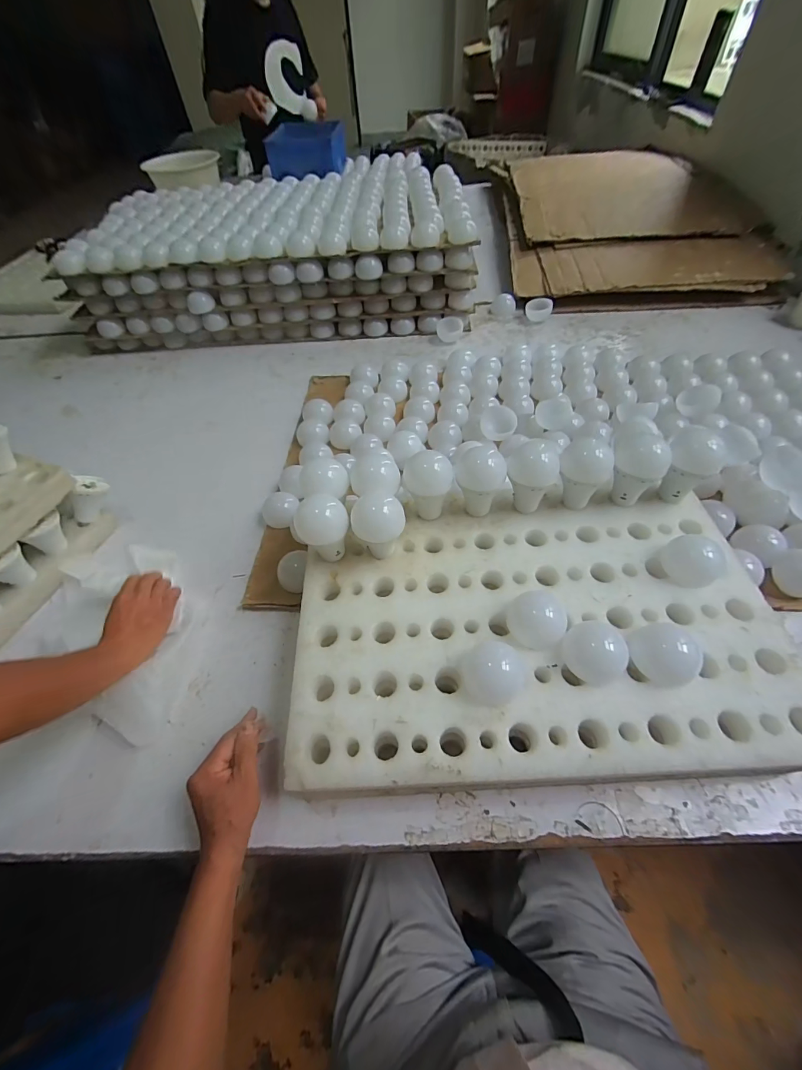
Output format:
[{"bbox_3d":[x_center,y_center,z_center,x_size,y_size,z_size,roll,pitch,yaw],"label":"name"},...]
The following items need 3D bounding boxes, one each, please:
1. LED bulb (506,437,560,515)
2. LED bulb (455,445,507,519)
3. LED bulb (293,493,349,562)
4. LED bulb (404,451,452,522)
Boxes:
[{"bbox_3d":[0.178,-0.078,0.556,0.063,0.088,0.066,12,55,13],"label":"LED bulb"},{"bbox_3d":[0.106,-0.069,0.554,0.067,0.089,0.059,12,55,13],"label":"LED bulb"},{"bbox_3d":[-0.097,-0.002,0.521,0.062,0.094,0.055,-16,54,-7],"label":"LED bulb"},{"bbox_3d":[0.038,-0.066,0.560,0.066,0.089,0.060,0,53,5],"label":"LED bulb"}]

